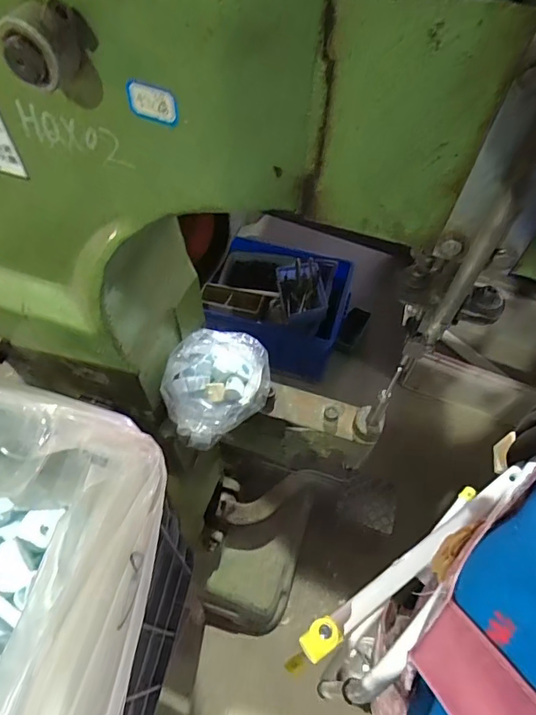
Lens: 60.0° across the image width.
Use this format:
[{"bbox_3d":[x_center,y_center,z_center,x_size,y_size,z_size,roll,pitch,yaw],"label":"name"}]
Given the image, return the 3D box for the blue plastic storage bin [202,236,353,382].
[{"bbox_3d":[0.024,-0.182,1.589,0.464,0.346,0.323,9,57,4],"label":"blue plastic storage bin"}]

